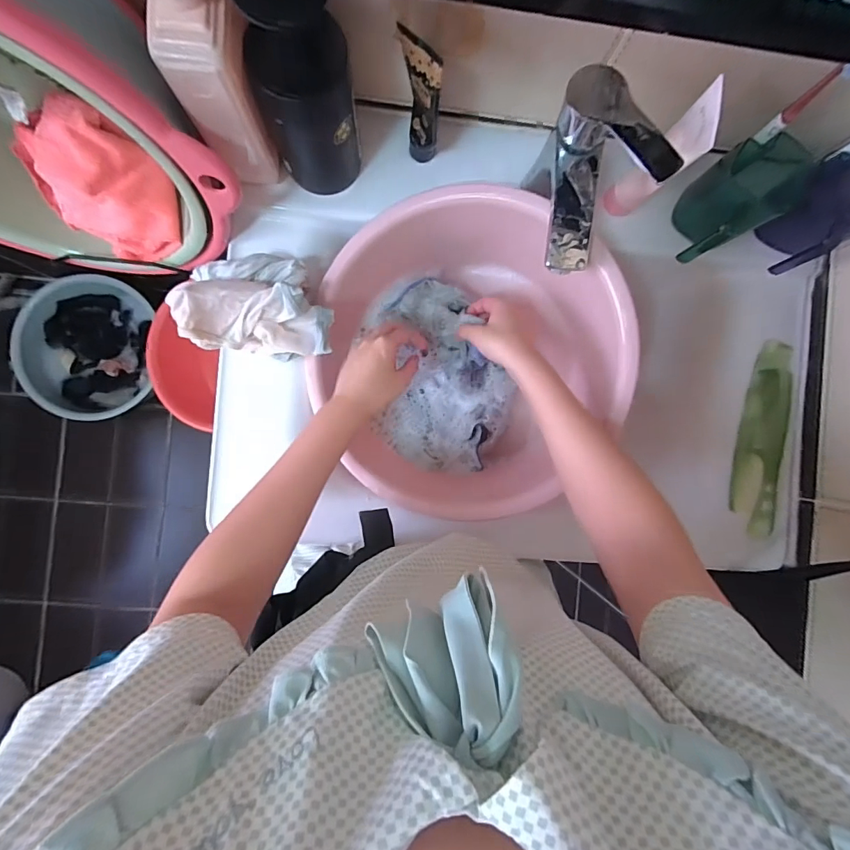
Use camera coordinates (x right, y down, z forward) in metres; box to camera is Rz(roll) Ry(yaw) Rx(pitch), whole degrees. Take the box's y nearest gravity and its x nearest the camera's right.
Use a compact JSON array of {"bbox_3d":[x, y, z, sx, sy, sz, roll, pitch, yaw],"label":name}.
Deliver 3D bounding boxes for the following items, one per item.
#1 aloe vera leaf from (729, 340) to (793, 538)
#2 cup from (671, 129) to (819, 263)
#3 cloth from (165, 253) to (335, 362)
[{"bbox_3d":[0.420,0.020,0.530,0.066,0.020,0.231,9,89,-4],"label":"aloe vera leaf"},{"bbox_3d":[0.332,-0.246,0.467,0.119,0.085,0.081,-36,92,-4],"label":"cup"},{"bbox_3d":[-0.174,-0.129,0.456,0.151,0.062,0.108,6,89,-4],"label":"cloth"}]

